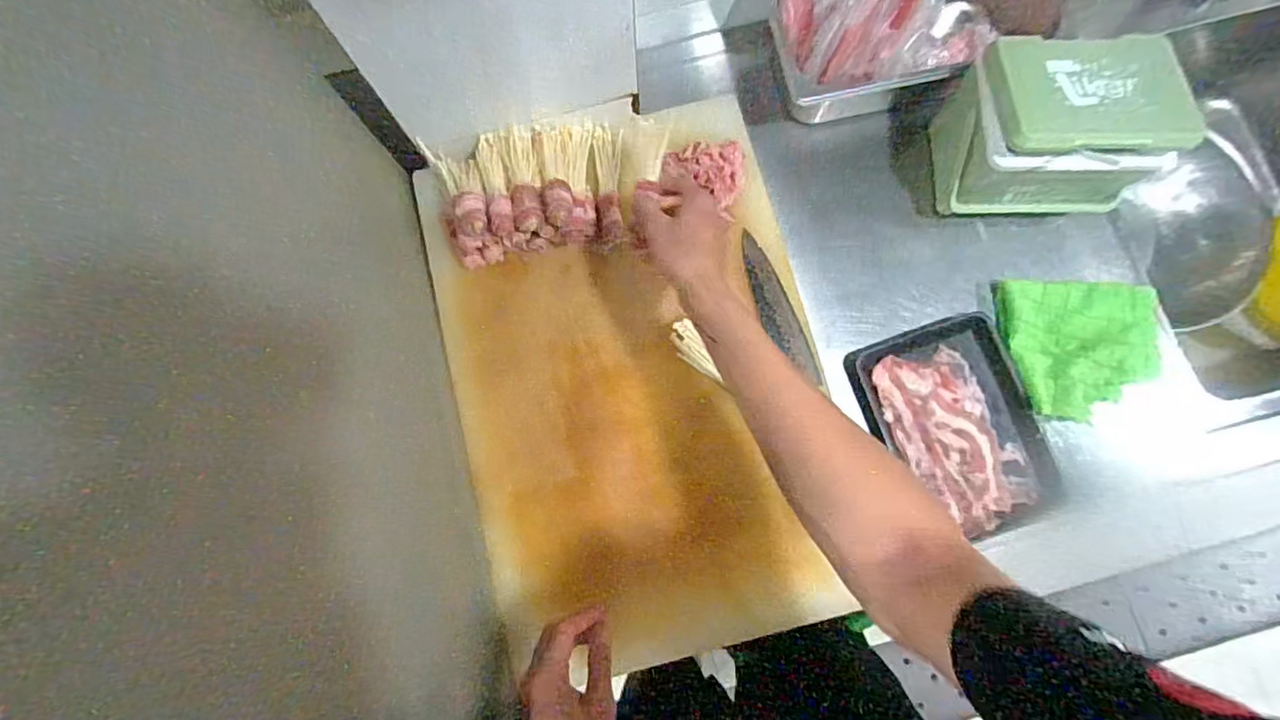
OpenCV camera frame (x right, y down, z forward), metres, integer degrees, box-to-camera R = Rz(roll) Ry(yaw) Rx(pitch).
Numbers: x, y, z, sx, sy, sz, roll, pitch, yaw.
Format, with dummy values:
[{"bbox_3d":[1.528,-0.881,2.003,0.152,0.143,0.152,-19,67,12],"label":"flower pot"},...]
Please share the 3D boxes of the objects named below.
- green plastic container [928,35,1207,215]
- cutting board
[{"bbox_3d":[0.420,-0.234,0.596,0.176,0.130,0.126,-1,79,1],"label":"green plastic container"},{"bbox_3d":[-0.002,0.018,0.631,0.390,0.031,0.568,-13,79,-1],"label":"cutting board"}]

